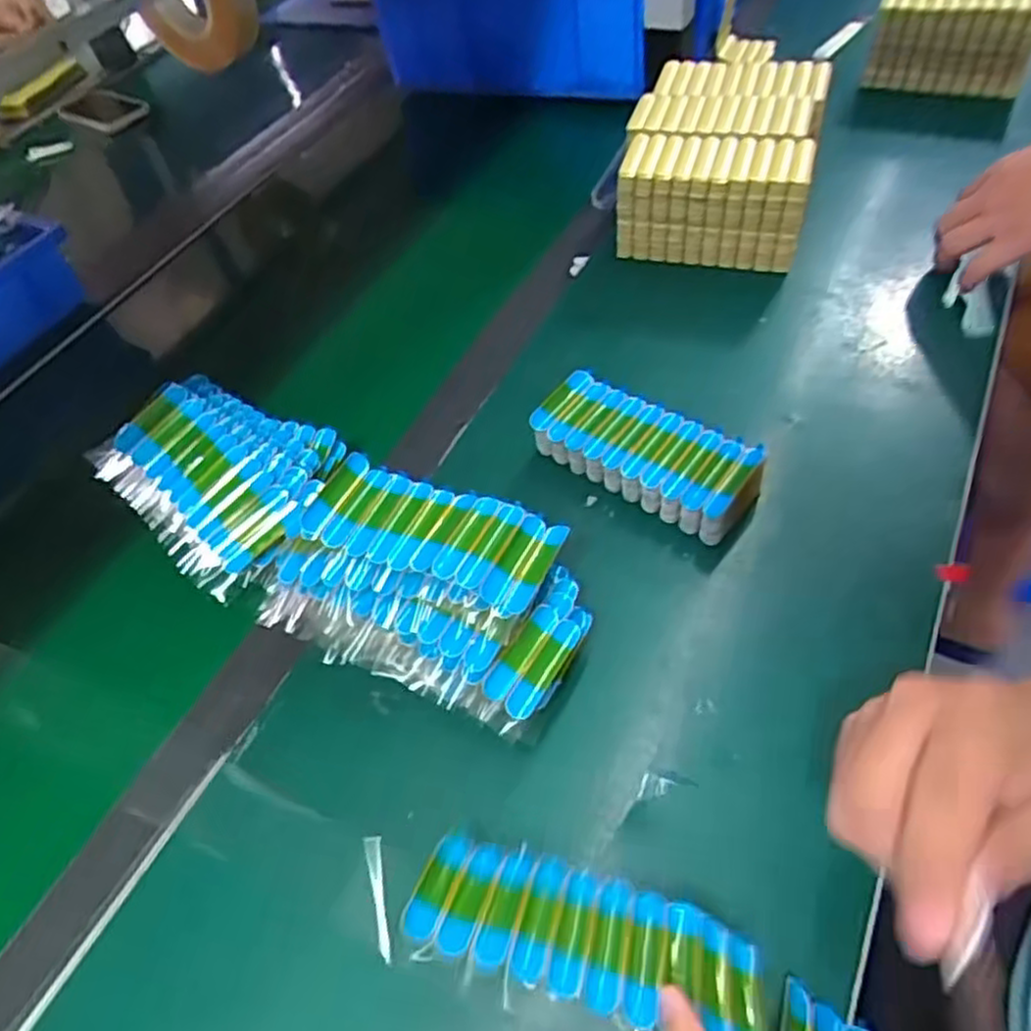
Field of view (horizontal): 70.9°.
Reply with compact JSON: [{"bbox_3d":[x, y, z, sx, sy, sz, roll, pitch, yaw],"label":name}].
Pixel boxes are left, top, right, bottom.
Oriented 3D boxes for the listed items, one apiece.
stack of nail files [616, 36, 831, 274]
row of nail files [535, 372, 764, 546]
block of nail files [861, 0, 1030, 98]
[{"bbox_3d":[0.194,-0.336,0.683,0.165,0.089,0.206,10,56,16],"label":"stack of nail files"},{"bbox_3d":[0.093,-0.043,0.515,0.160,0.039,0.068,30,63,27],"label":"row of nail files"},{"bbox_3d":[0.474,-0.527,0.787,0.172,0.102,0.058,28,63,27],"label":"block of nail files"}]

